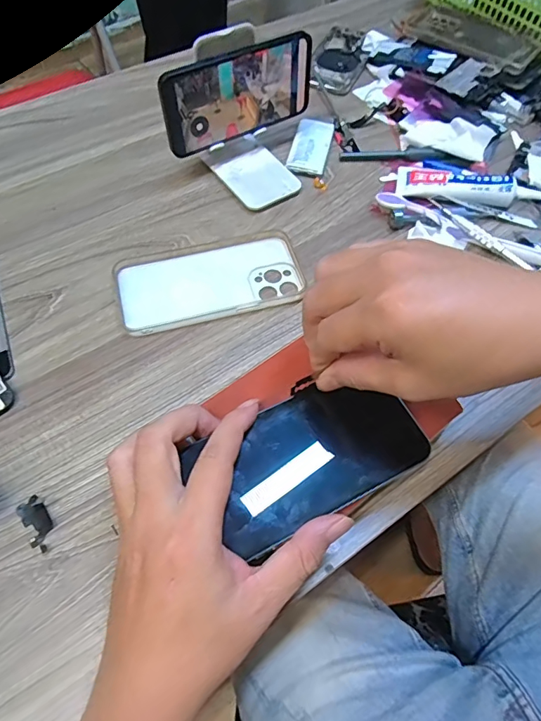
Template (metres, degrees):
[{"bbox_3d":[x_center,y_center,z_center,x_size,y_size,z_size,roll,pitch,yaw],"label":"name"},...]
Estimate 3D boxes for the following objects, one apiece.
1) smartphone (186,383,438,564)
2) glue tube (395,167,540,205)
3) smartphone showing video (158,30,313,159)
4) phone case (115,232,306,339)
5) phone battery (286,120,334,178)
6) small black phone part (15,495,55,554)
[{"bbox_3d":[0.028,0.058,0.296,0.136,0.012,0.073,-25,64,-14],"label":"smartphone"},{"bbox_3d":[0.201,-0.178,0.471,0.140,0.024,0.041,11,61,5],"label":"glue tube"},{"bbox_3d":[-0.027,-0.253,0.444,0.157,0.075,0.013,-29,65,-17],"label":"smartphone showing video"},{"bbox_3d":[-0.054,-0.072,0.417,0.160,0.007,0.082,-14,62,-9],"label":"phone case"},{"bbox_3d":[0.043,-0.232,0.509,0.039,0.008,0.088,12,61,6],"label":"phone battery"},{"bbox_3d":[-0.155,0.108,0.310,0.017,0.006,0.036,-30,65,-17],"label":"small black phone part"}]

